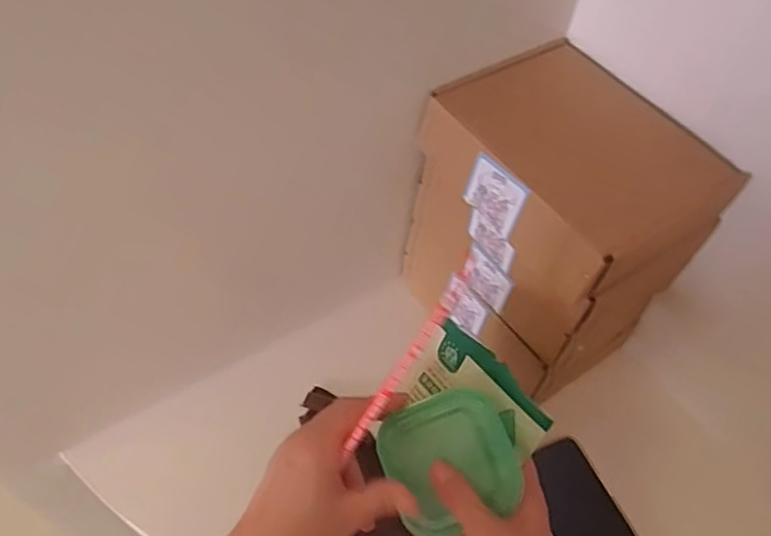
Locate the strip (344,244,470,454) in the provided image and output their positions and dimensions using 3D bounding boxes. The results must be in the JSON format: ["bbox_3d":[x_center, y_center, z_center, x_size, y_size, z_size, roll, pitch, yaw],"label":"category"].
[{"bbox_3d":[0.015,0.055,0.374,0.009,0.146,0.012,37,18,20],"label":"strip"}]

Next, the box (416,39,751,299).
[{"bbox_3d":[0.148,-0.089,0.494,0.167,0.067,0.205,-27,61,-23],"label":"box"}]

